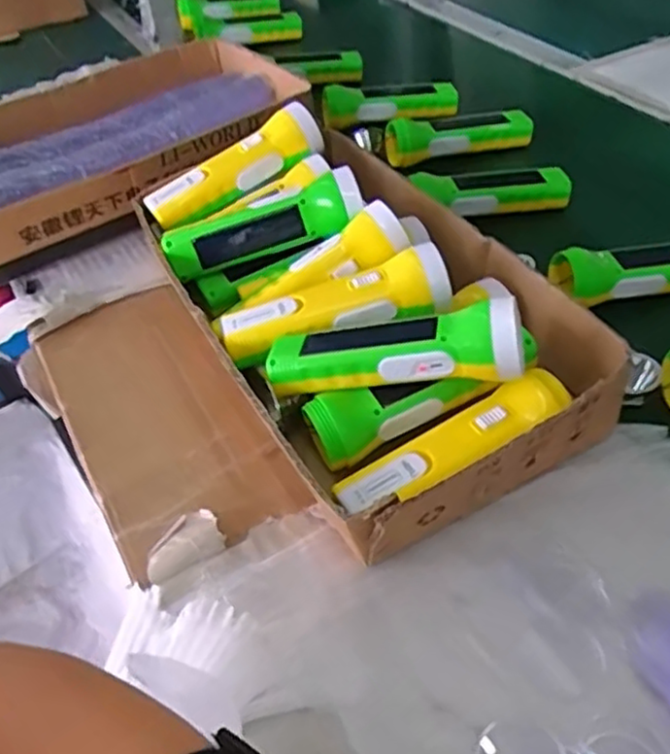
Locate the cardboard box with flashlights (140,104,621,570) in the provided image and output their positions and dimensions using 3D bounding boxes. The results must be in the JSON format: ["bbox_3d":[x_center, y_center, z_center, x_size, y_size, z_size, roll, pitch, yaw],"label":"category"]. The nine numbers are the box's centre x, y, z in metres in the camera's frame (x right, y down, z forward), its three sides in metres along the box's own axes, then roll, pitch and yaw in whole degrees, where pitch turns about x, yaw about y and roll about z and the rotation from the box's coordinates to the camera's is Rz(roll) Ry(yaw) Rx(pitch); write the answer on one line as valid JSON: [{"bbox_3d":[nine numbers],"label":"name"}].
[{"bbox_3d":[0.008,-0.065,0.540,0.224,0.097,0.389,-26,49,-20],"label":"cardboard box with flashlights"}]

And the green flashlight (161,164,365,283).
[{"bbox_3d":[-0.059,-0.124,0.583,0.166,0.042,0.047,-19,46,4],"label":"green flashlight"}]

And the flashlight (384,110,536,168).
[{"bbox_3d":[0.139,-0.274,0.780,0.167,0.043,0.054,-17,47,-12],"label":"flashlight"}]

